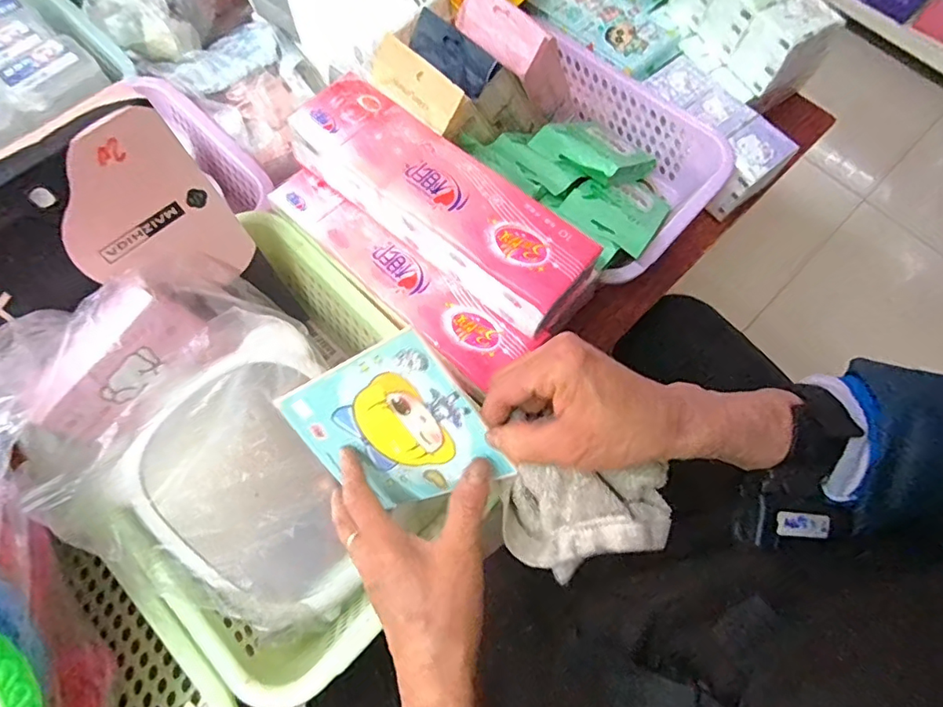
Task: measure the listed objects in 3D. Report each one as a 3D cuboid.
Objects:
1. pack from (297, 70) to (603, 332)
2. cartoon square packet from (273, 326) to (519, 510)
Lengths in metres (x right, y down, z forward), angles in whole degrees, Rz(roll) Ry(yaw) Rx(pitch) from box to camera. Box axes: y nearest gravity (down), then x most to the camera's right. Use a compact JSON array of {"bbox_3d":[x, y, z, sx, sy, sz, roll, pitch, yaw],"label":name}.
[{"bbox_3d":[-0.024,-0.121,0.437,0.266,0.053,0.079,38,72,12],"label":"pack"},{"bbox_3d":[-0.055,0.052,0.350,0.107,0.143,0.004,56,37,-13],"label":"cartoon square packet"}]

